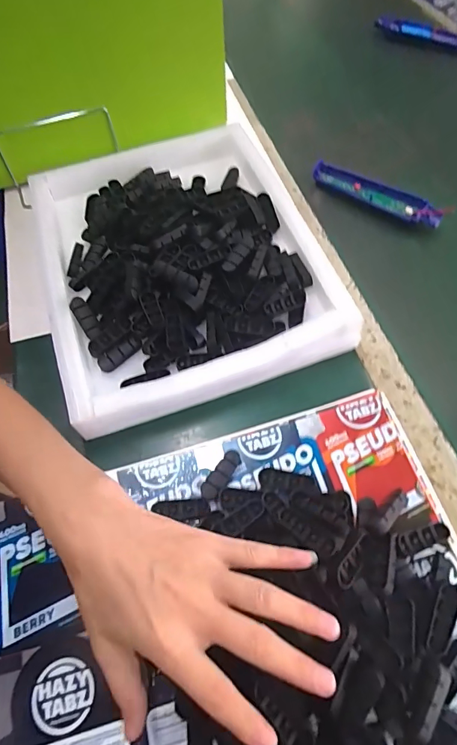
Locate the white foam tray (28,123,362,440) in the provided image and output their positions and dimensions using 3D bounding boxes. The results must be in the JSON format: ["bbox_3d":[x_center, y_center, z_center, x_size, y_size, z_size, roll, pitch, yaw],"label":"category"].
[{"bbox_3d":[-0.058,-0.137,0.469,0.296,0.053,0.355,-21,62,-8],"label":"white foam tray"}]

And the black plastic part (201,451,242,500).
[{"bbox_3d":[-0.006,0.089,0.368,0.015,0.008,0.047,32,68,19],"label":"black plastic part"}]

